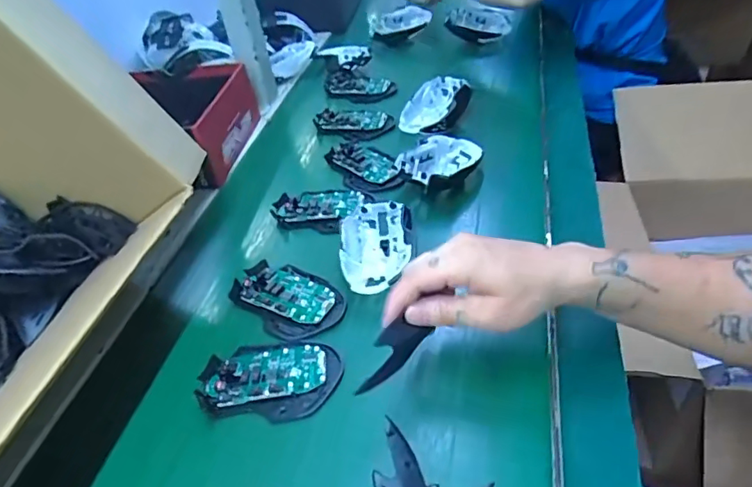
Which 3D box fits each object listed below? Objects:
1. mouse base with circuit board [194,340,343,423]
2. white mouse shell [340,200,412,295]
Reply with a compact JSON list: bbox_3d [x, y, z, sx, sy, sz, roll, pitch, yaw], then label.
[{"bbox_3d":[-0.089,0.110,0.429,0.115,0.017,0.070,2,43,7],"label":"mouse base with circuit board"},{"bbox_3d":[0.000,0.005,0.501,0.068,0.041,0.108,0,43,5],"label":"white mouse shell"}]

